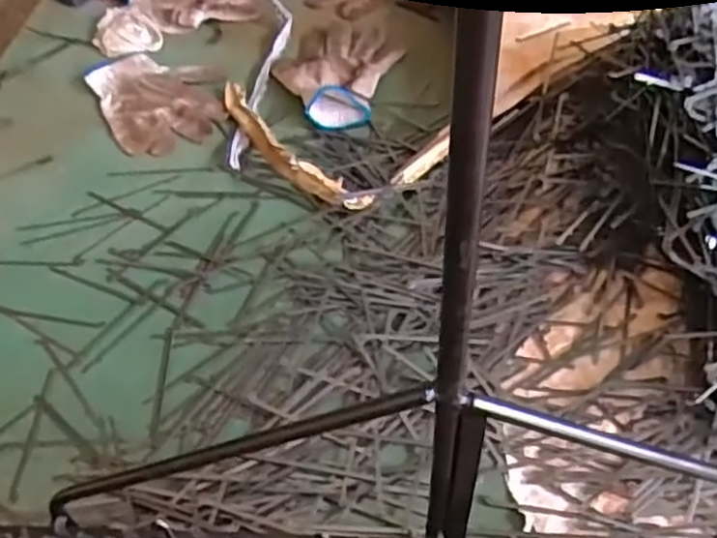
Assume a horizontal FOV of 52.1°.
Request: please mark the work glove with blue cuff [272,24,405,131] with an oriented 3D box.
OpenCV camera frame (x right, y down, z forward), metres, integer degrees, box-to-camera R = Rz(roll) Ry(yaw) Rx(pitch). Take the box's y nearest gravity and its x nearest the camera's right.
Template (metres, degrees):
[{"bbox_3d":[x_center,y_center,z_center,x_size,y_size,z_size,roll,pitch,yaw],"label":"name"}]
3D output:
[{"bbox_3d":[-0.023,-0.227,0.815,0.115,0.027,0.184,11,50,14],"label":"work glove with blue cuff"}]

